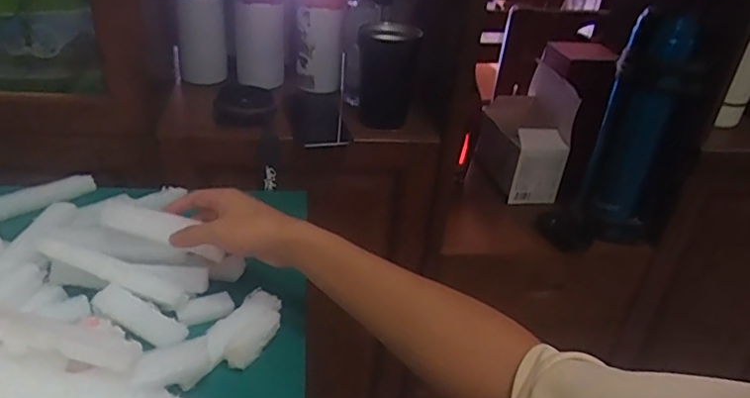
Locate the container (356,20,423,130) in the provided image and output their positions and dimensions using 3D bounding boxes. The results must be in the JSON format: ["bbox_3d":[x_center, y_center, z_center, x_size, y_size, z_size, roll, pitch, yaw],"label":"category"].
[{"bbox_3d":[0.015,-0.185,0.839,0.081,0.141,0.081,3,32,-3],"label":"container"}]

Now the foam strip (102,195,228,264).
[{"bbox_3d":[-0.206,0.030,0.565,0.121,0.031,0.017,24,31,-8],"label":"foam strip"}]

